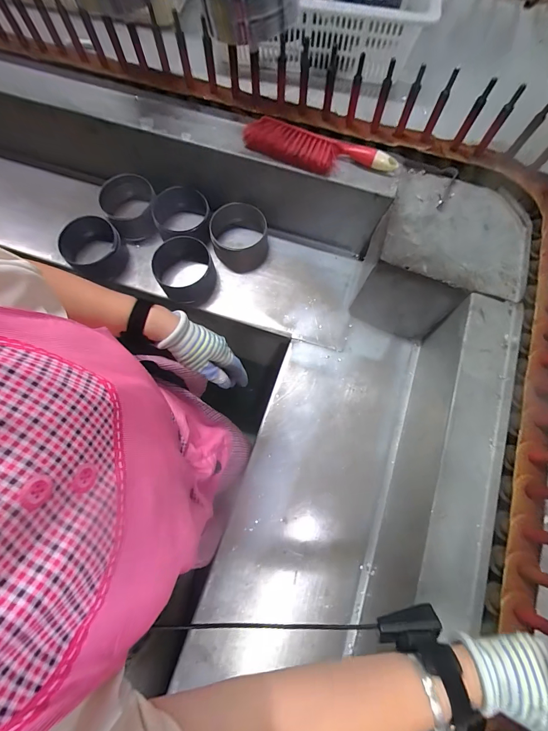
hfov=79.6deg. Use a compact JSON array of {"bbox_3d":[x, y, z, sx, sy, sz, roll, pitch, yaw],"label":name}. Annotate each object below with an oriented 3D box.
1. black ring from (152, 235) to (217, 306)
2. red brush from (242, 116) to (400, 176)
[{"bbox_3d":[-0.206,-0.218,0.761,0.132,0.062,0.136,0,68,0],"label":"black ring"},{"bbox_3d":[0.090,-0.428,0.651,0.306,0.048,0.071,15,69,6],"label":"red brush"}]

